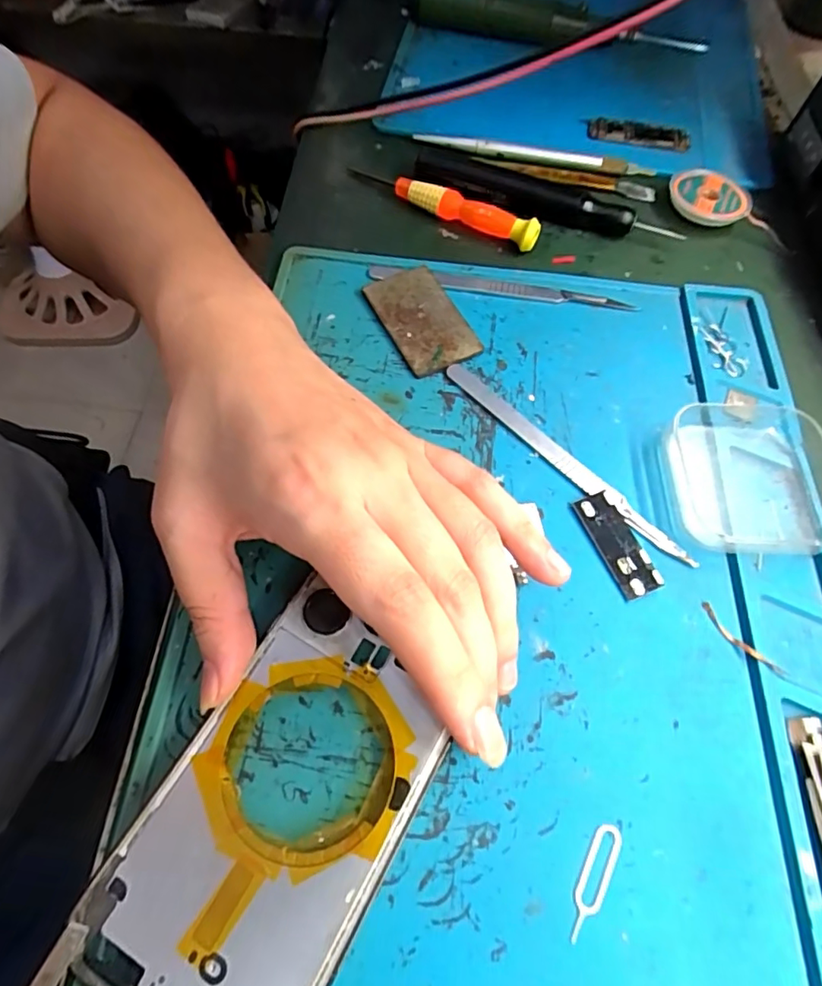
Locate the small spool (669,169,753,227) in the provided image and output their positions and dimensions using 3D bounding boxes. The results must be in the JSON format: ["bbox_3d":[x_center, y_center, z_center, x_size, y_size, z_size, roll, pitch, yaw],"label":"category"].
[{"bbox_3d":[0.168,-0.168,0.304,0.046,0.013,0.037,18,63,6],"label":"small spool"}]

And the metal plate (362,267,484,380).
[{"bbox_3d":[0.005,-0.084,0.262,0.036,0.005,0.061,-22,66,-14],"label":"metal plate"}]

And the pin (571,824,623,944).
[{"bbox_3d":[0.056,0.119,0.165,0.008,0.004,0.033,30,66,11],"label":"pin"}]

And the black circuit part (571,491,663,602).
[{"bbox_3d":[0.081,0.020,0.213,0.016,0.004,0.043,-19,65,-12],"label":"black circuit part"}]

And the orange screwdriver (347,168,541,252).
[{"bbox_3d":[0.016,-0.162,0.297,0.116,0.015,0.011,30,65,12],"label":"orange screwdriver"}]

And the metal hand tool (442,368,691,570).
[{"bbox_3d":[0.064,-0.015,0.230,0.010,0.004,0.129,-39,71,-20],"label":"metal hand tool"}]

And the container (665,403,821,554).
[{"bbox_3d":[0.139,-0.004,0.222,0.061,0.020,0.061,0,65,1],"label":"container"}]

